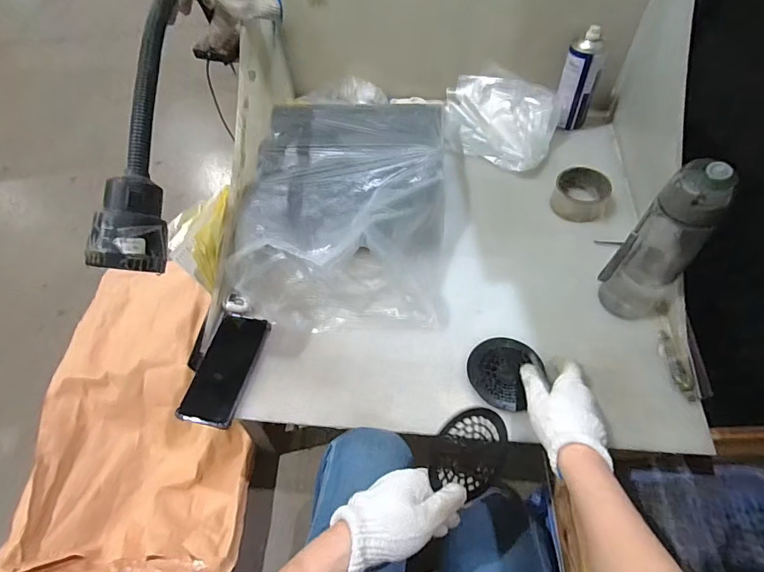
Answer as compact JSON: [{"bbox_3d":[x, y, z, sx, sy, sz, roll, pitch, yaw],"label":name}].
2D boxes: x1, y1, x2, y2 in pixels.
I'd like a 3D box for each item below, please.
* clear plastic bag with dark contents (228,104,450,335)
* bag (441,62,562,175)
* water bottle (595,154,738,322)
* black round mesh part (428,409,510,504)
[{"bbox_3d":[-0.043,-0.140,0.706,0.335,0.135,0.410,4,56,5],"label":"clear plastic bag with dark contents"},{"bbox_3d":[0.220,-0.325,0.843,0.224,0.082,0.153,27,61,19],"label":"bag"},{"bbox_3d":[0.360,-0.045,0.550,0.081,0.245,0.079,38,66,25],"label":"water bottle"},{"bbox_3d":[0.090,0.167,0.444,0.091,0.010,0.084,-4,99,-24],"label":"black round mesh part"}]

